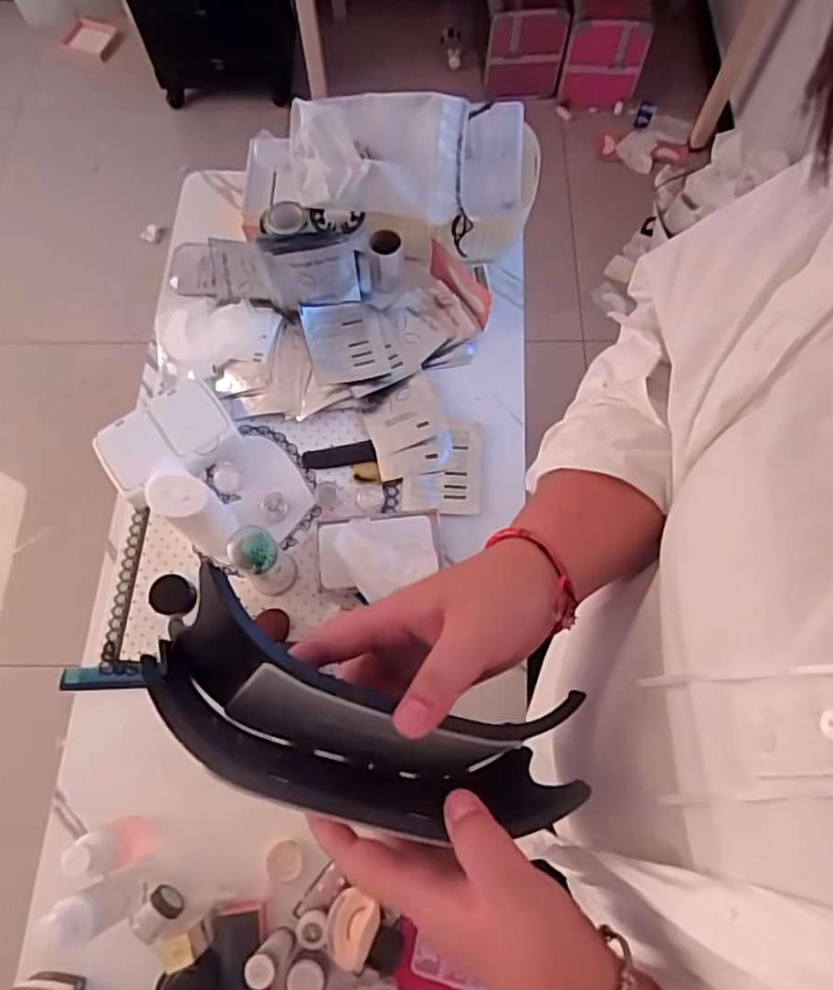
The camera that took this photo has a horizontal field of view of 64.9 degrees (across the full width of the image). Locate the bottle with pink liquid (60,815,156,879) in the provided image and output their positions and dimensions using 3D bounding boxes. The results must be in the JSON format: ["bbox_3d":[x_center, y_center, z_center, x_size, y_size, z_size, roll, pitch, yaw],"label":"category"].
[{"bbox_3d":[-0.258,0.299,0.555,0.032,0.102,0.040,-18,72,-6],"label":"bottle with pink liquid"}]

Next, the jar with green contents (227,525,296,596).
[{"bbox_3d":[-0.150,0.065,0.640,0.044,0.103,0.046,0,71,0],"label":"jar with green contents"}]

